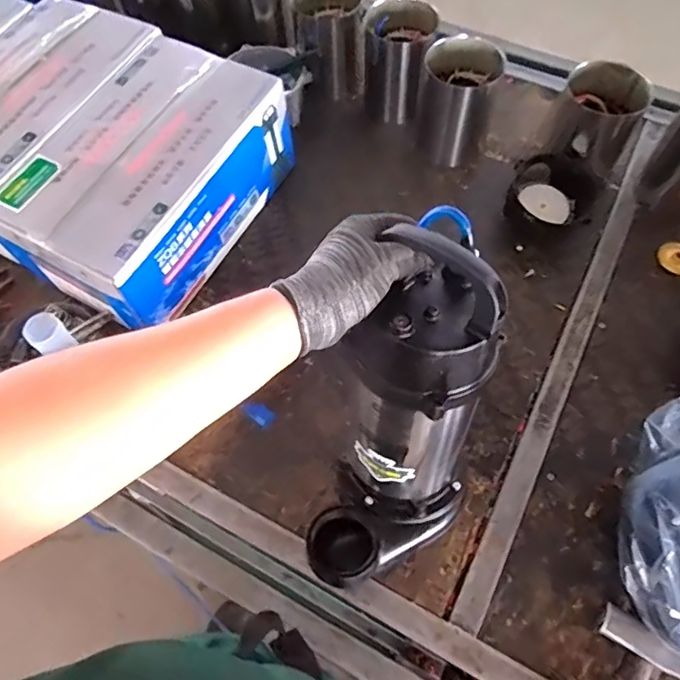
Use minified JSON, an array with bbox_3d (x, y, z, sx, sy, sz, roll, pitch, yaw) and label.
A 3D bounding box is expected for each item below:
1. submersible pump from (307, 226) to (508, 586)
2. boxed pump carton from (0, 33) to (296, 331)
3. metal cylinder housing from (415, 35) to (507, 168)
[{"bbox_3d":[0.066,0.083,0.501,0.126,0.354,0.134,21,42,13],"label":"submersible pump"},{"bbox_3d":[-0.284,-0.244,0.841,0.258,0.161,0.407,27,67,15],"label":"boxed pump carton"},{"bbox_3d":[0.194,-0.391,0.923,0.127,0.160,0.108,8,64,6],"label":"metal cylinder housing"}]

